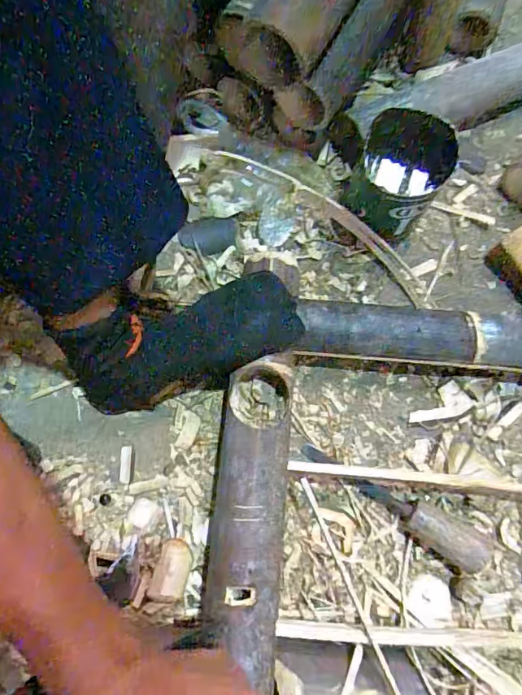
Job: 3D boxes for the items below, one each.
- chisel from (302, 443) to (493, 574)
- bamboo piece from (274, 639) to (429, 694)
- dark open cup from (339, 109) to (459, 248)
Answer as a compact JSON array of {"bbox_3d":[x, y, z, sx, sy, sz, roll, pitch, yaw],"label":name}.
[{"bbox_3d":[0.129,0.154,0.483,0.211,0.039,0.038,32,80,6],"label":"chisel"},{"bbox_3d":[0.083,0.329,0.440,0.152,0.057,0.079,4,78,0],"label":"bamboo piece"},{"bbox_3d":[0.156,-0.201,0.546,0.105,0.093,0.126,32,80,6],"label":"dark open cup"}]

